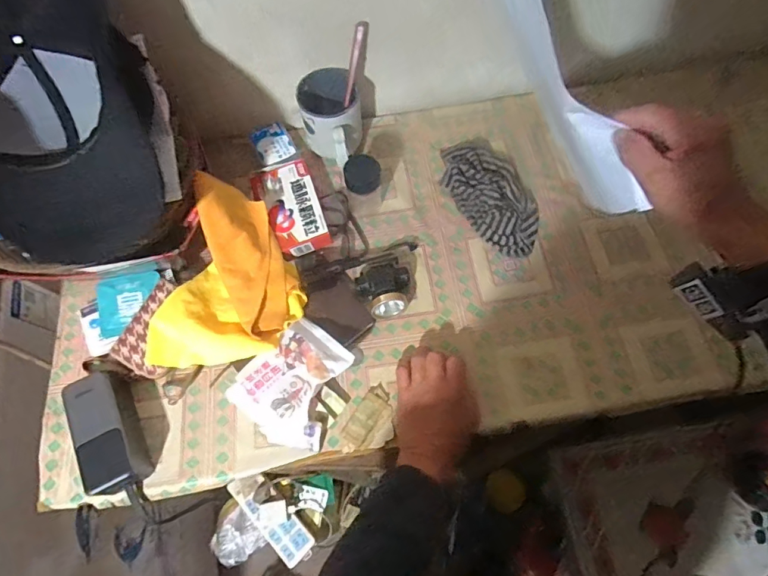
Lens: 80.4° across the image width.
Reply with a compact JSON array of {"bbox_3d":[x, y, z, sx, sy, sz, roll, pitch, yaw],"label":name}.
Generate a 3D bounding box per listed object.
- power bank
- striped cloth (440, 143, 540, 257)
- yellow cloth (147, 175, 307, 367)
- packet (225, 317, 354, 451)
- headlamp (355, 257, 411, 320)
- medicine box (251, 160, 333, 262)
[{"bbox_3d":[-0.317,0.164,0.524,0.062,0.063,0.133,-22,70,-7],"label":"power bank"},{"bbox_3d":[0.156,-0.139,0.647,0.103,0.028,0.194,-29,71,-10],"label":"striped cloth"},{"bbox_3d":[-0.180,-0.003,0.537,0.149,0.087,0.225,22,71,9],"label":"yellow cloth"},{"bbox_3d":[-0.100,0.115,0.538,0.117,0.053,0.129,42,75,15],"label":"packet"},{"bbox_3d":[0.000,0.003,0.593,0.072,0.040,0.068,-14,69,-4],"label":"headlamp"},{"bbox_3d":[-0.130,-0.107,0.634,0.087,0.037,0.146,-19,70,-6],"label":"medicine box"}]

